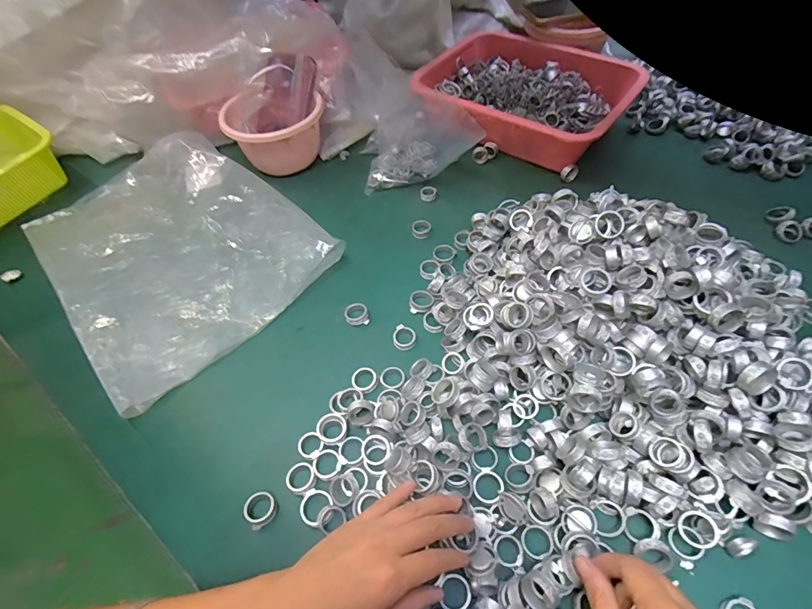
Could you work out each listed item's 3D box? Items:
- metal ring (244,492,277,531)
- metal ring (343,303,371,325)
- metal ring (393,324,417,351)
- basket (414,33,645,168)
[{"bbox_3d":[-0.126,0.177,0.359,0.026,0.009,0.028,-2,53,3],"label":"metal ring"},{"bbox_3d":[-0.057,0.011,0.476,0.027,0.010,0.025,-2,53,3],"label":"metal ring"},{"bbox_3d":[-0.002,0.036,0.454,0.025,0.008,0.027,-2,53,3],"label":"metal ring"},{"bbox_3d":[0.198,-0.332,0.665,0.299,0.089,0.245,28,60,23],"label":"basket"}]

